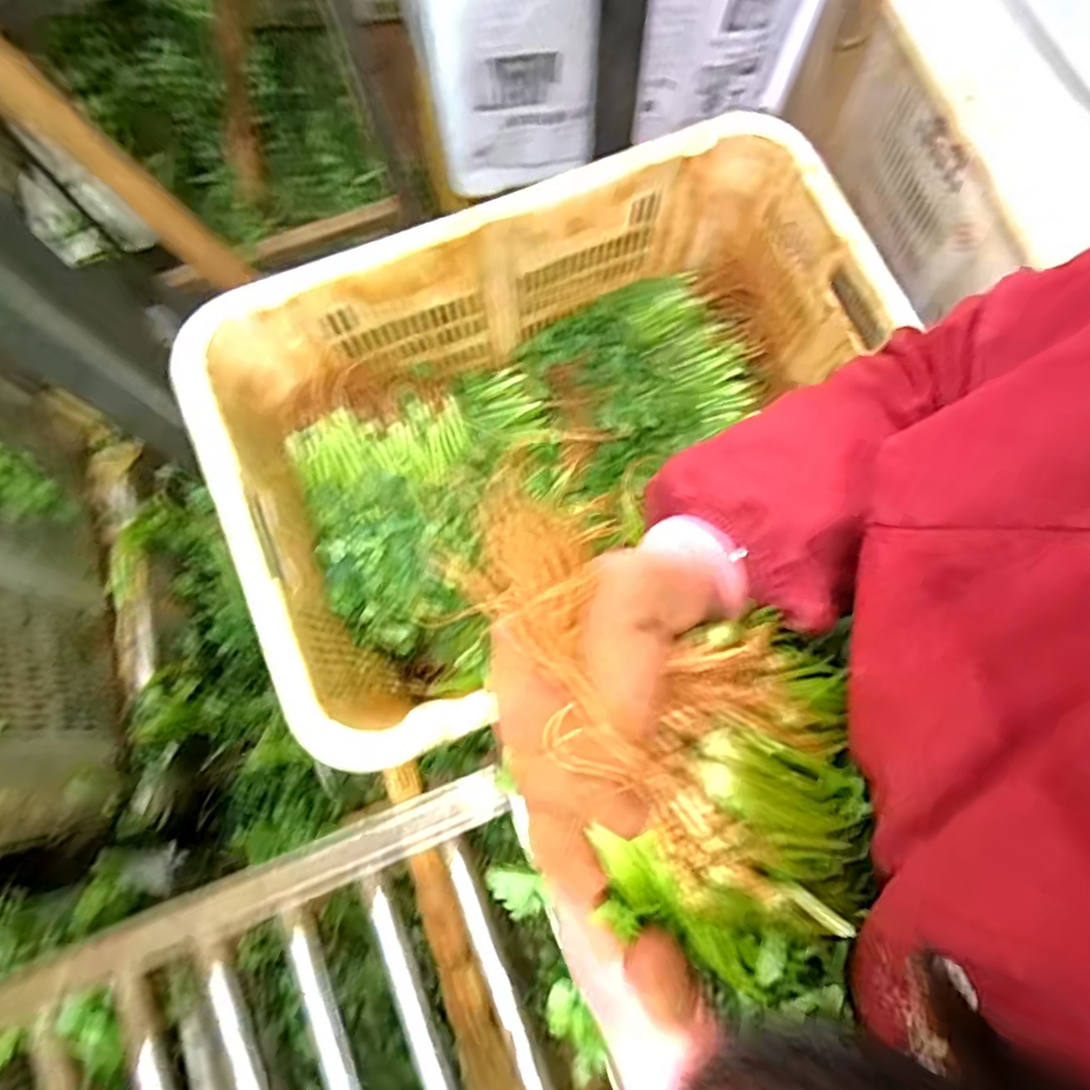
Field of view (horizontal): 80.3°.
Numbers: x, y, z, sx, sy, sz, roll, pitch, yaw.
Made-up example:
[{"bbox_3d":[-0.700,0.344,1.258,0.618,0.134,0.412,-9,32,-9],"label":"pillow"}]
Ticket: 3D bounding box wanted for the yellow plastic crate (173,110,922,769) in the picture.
[{"bbox_3d":[0.030,-0.119,0.734,0.677,0.273,0.443,-26,77,-6],"label":"yellow plastic crate"}]

